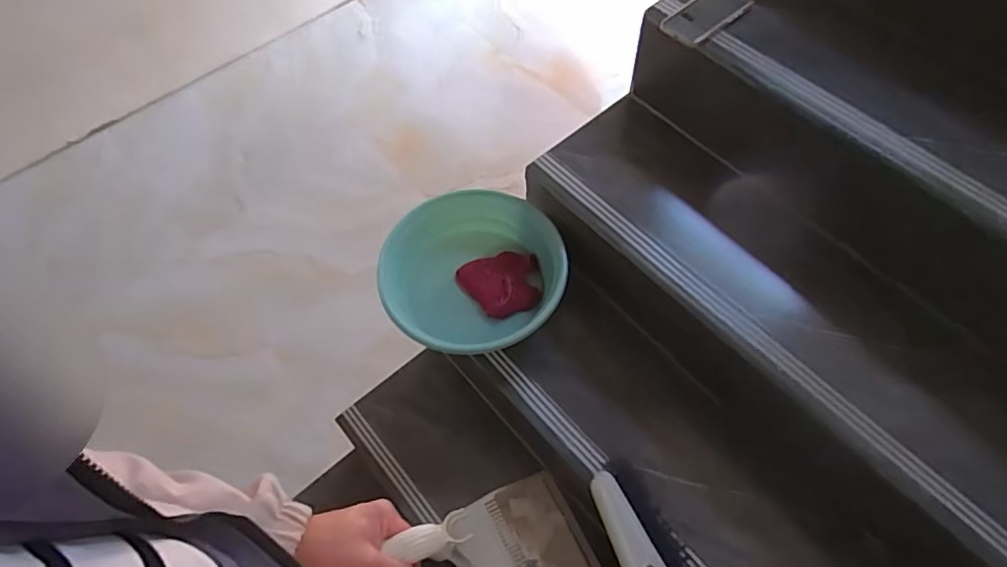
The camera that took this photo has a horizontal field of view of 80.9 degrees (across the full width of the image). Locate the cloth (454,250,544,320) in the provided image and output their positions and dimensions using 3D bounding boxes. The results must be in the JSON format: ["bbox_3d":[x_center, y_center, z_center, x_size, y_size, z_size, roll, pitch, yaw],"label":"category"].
[{"bbox_3d":[-0.005,0.004,1.232,0.166,0.052,0.156,-11,62,-5],"label":"cloth"}]

